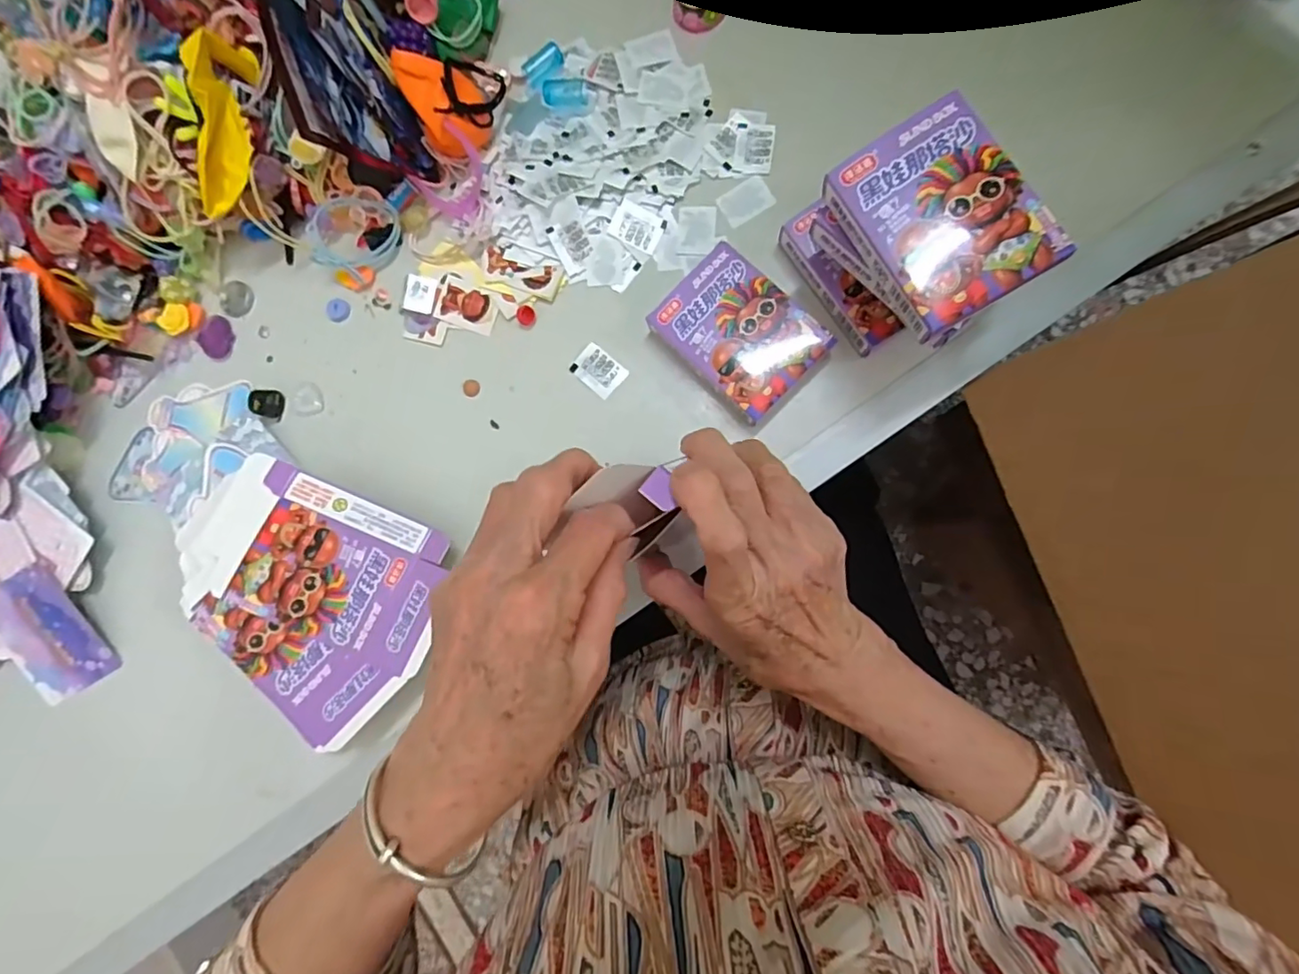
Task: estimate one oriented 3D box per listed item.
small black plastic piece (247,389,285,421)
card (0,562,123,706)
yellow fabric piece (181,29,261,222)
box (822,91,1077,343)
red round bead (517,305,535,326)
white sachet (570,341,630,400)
[{"bbox_3d":[-0.260,-0.057,0.379,0.018,0.013,0.020,12,87,8],"label":"small black plastic piece"},{"bbox_3d":[-0.418,0.104,0.386,0.068,0.007,0.087,-31,97,7],"label":"card"},{"bbox_3d":[-0.253,-0.213,0.335,0.026,0.033,0.093,14,105,6],"label":"yellow fabric piece"},{"bbox_3d":[0.132,-0.122,0.252,0.067,0.018,0.091,-29,83,4],"label":"box"},{"bbox_3d":[-0.081,-0.112,0.365,0.010,0.007,0.012,42,91,8],"label":"red round bead"},{"bbox_3d":[-0.032,-0.075,0.358,0.032,0.004,0.025,41,91,8],"label":"white sachet"}]

